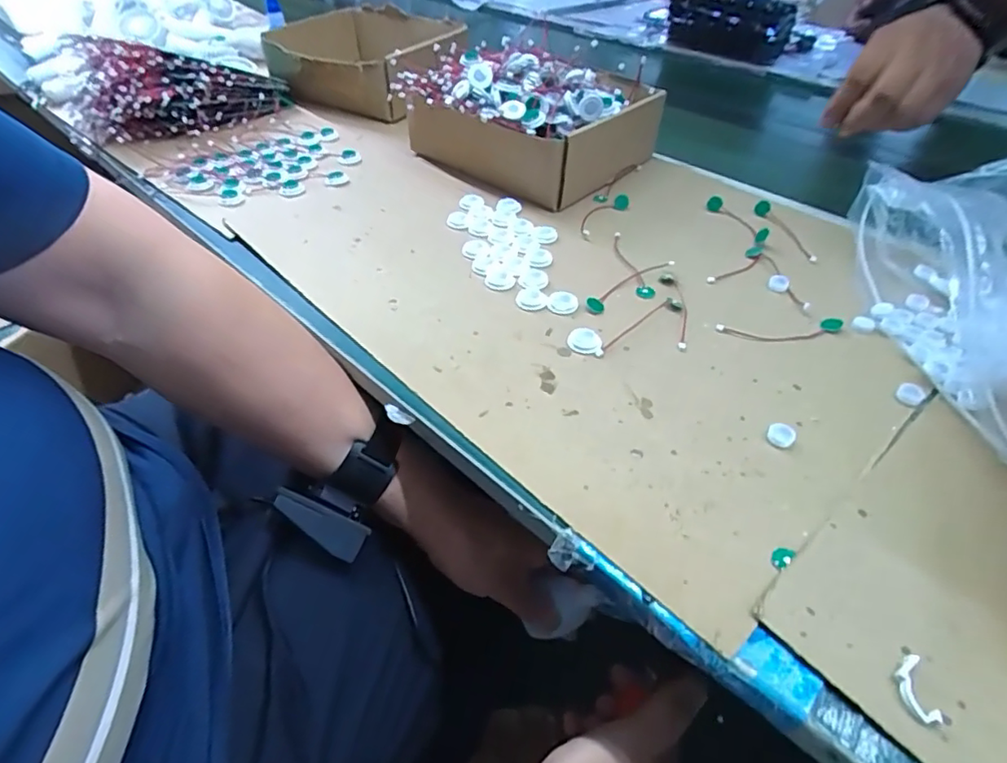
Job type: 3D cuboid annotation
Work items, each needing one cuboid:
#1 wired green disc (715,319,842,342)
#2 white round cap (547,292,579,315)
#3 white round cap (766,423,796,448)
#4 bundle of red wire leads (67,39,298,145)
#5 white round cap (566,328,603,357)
[{"bbox_3d":[0.197,-0.036,0.405,0.088,0.007,0.020,-3,44,-4],"label":"wired green disc"},{"bbox_3d":[0.044,-0.059,0.427,0.023,0.004,0.023,0,44,0],"label":"white round cap"},{"bbox_3d":[0.162,0.031,0.332,0.015,0.007,0.014,0,44,0],"label":"white round cap"},{"bbox_3d":[-0.365,-0.339,0.647,0.224,0.085,0.119,-16,47,-17],"label":"bundle of red wire leads"},{"bbox_3d":[0.056,-0.027,0.394,0.023,0.006,0.023,2,44,2],"label":"white round cap"}]

